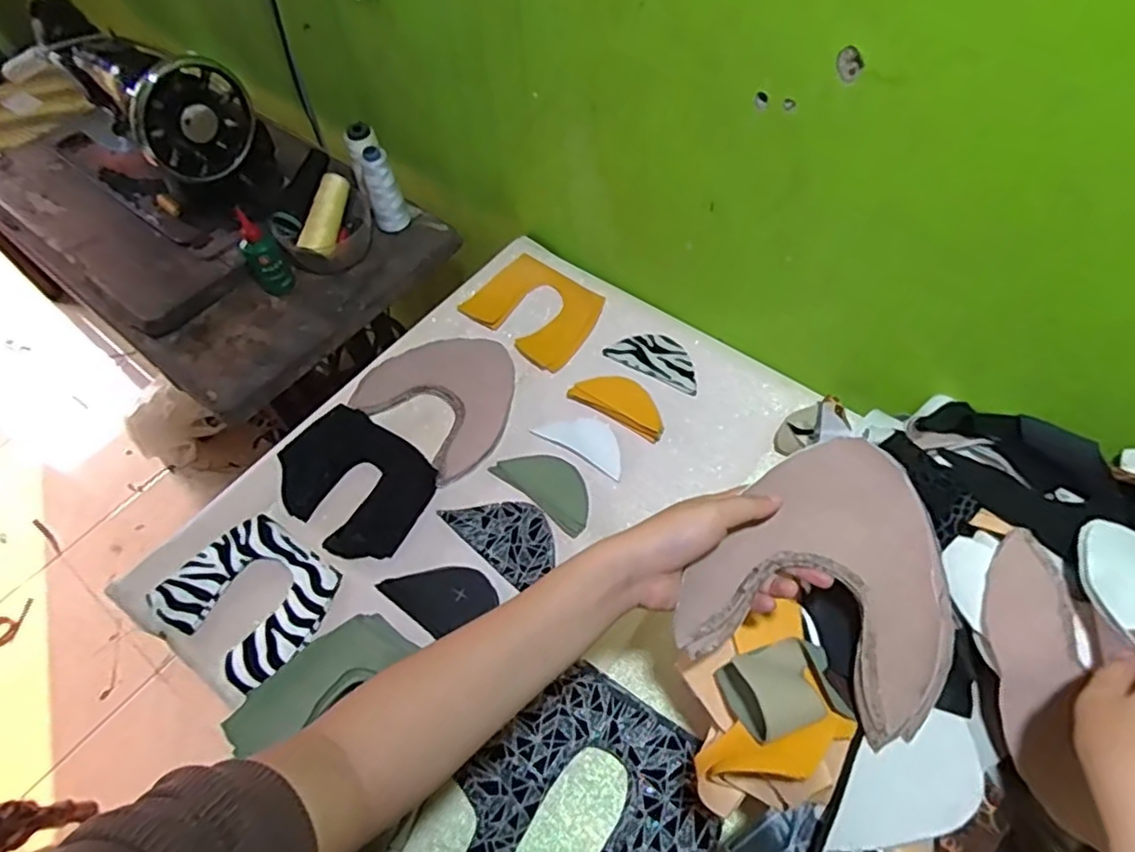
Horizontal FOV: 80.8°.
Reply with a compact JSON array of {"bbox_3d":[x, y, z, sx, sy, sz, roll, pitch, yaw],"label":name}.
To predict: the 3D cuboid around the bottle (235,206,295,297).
[{"bbox_3d":[-0.383,-0.217,0.834,0.046,0.108,0.053,-32,61,-17],"label":"bottle"}]

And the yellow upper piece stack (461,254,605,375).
[{"bbox_3d":[-0.036,-0.143,0.807,0.147,0.012,0.122,35,65,22],"label":"yellow upper piece stack"}]

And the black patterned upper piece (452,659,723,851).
[{"bbox_3d":[0.016,0.294,0.508,0.189,0.043,0.182,30,63,20],"label":"black patterned upper piece"}]

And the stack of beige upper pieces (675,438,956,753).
[{"bbox_3d":[0.173,0.095,0.430,0.155,0.018,0.170,29,85,15],"label":"stack of beige upper pieces"}]

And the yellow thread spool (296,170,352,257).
[{"bbox_3d":[-0.309,-0.270,0.858,0.035,0.035,0.118,10,74,9],"label":"yellow thread spool"}]

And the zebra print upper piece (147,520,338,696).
[{"bbox_3d":[-0.301,0.161,0.637,0.149,0.012,0.126,29,63,19],"label":"zebra print upper piece"}]

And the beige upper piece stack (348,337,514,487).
[{"bbox_3d":[-0.134,-0.039,0.748,0.170,0.015,0.161,33,64,21],"label":"beige upper piece stack"}]

